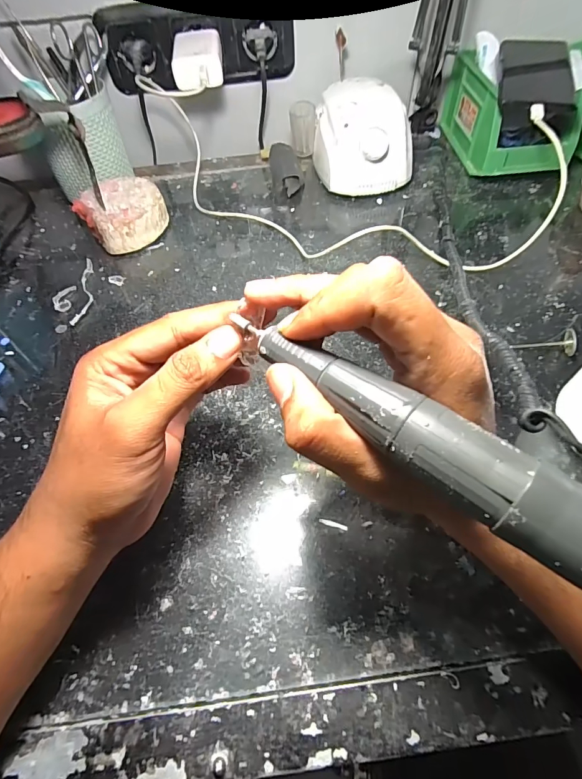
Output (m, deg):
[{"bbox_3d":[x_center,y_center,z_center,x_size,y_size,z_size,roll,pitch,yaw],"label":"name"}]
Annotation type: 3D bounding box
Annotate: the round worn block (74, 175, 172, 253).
[{"bbox_3d":[-0.187,-0.197,0.446,0.082,0.041,0.085,-2,57,2],"label":"round worn block"}]

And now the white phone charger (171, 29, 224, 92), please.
[{"bbox_3d":[-0.103,-0.364,0.435,0.054,0.032,0.075,-9,57,-2],"label":"white phone charger"}]

